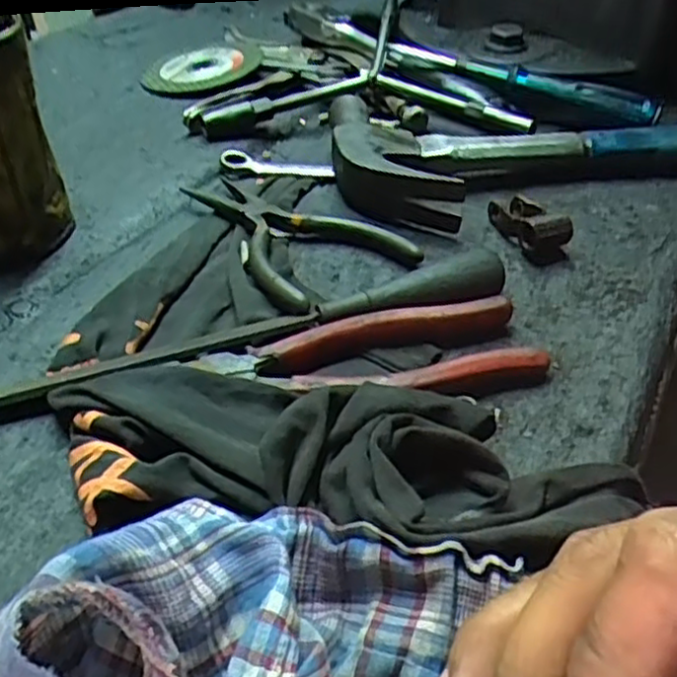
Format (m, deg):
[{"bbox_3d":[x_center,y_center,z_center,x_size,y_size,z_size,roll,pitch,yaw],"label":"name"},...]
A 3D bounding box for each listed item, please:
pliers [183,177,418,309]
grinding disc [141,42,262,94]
[{"bbox_3d":[-0.037,-0.063,0.400,0.082,0.018,0.144,-31,50,-32],"label":"pliers"},{"bbox_3d":[-0.111,-0.224,0.591,0.092,0.012,0.094,-3,41,-4],"label":"grinding disc"}]

